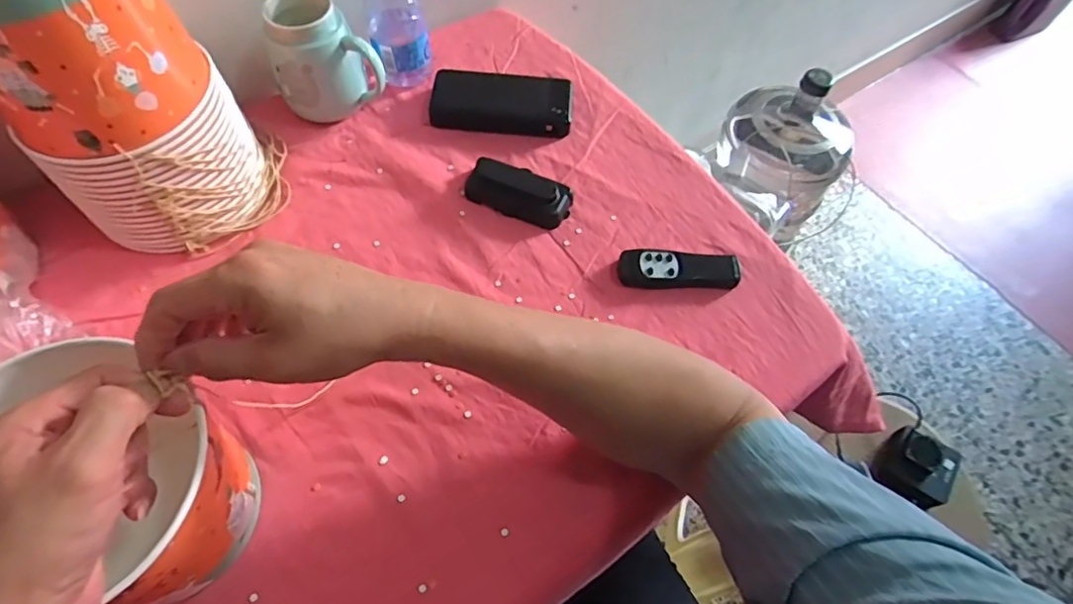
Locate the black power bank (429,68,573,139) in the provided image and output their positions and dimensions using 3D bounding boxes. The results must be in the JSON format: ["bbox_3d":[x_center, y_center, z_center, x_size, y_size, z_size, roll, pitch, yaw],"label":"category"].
[{"bbox_3d":[-0.038,-0.220,0.641,0.154,0.035,0.057,4,60,0],"label":"black power bank"}]

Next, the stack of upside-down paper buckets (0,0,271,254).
[{"bbox_3d":[-0.344,-0.169,0.477,0.157,0.244,0.148,-33,67,-19],"label":"stack of upside-down paper buckets"}]

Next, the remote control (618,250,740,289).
[{"bbox_3d":[0.137,-0.031,0.553,0.116,0.016,0.036,2,60,-2],"label":"remote control"}]

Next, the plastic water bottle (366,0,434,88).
[{"bbox_3d":[-0.150,-0.309,0.614,0.062,0.163,0.053,-10,61,-8],"label":"plastic water bottle"}]

